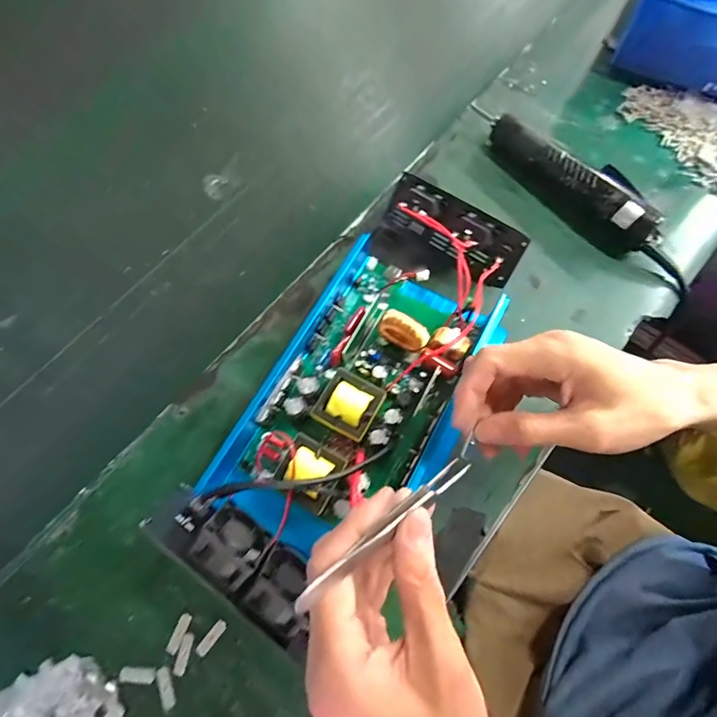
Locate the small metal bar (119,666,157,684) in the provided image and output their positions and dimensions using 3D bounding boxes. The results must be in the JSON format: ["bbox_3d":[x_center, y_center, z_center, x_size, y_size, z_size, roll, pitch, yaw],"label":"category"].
[{"bbox_3d":[-0.164,0.234,0.290,0.027,0.004,0.009,3,71,3],"label":"small metal bar"}]

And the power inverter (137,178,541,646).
[{"bbox_3d":[0.013,0.003,0.314,0.156,0.096,0.359,30,74,11],"label":"power inverter"}]

